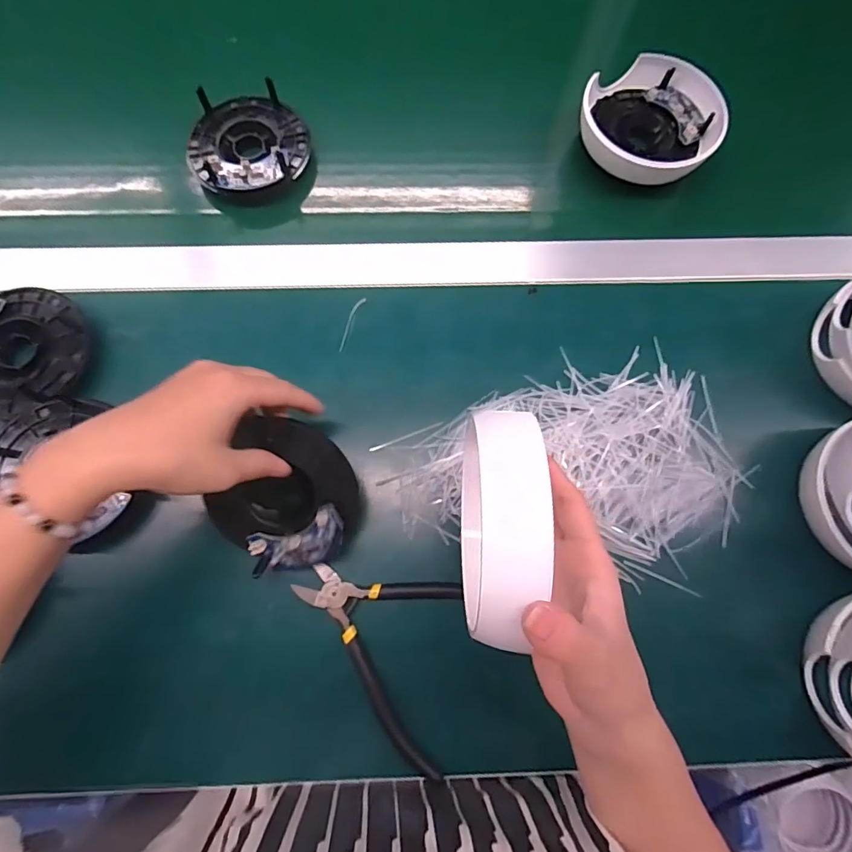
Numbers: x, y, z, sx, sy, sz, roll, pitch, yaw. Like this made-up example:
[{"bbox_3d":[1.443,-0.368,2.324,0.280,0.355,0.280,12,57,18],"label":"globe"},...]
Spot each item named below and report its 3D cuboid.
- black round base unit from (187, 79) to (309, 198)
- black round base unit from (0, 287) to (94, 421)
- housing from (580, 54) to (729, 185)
[{"bbox_3d":[-0.152,-0.240,0.418,0.100,0.049,0.101,0,75,-1],"label":"black round base unit"},{"bbox_3d":[-0.295,-0.055,0.346,0.098,0.017,0.097,0,75,-1],"label":"black round base unit"},{"bbox_3d":[0.189,-0.256,0.411,0.114,0.033,0.109,0,75,-1],"label":"housing"}]

